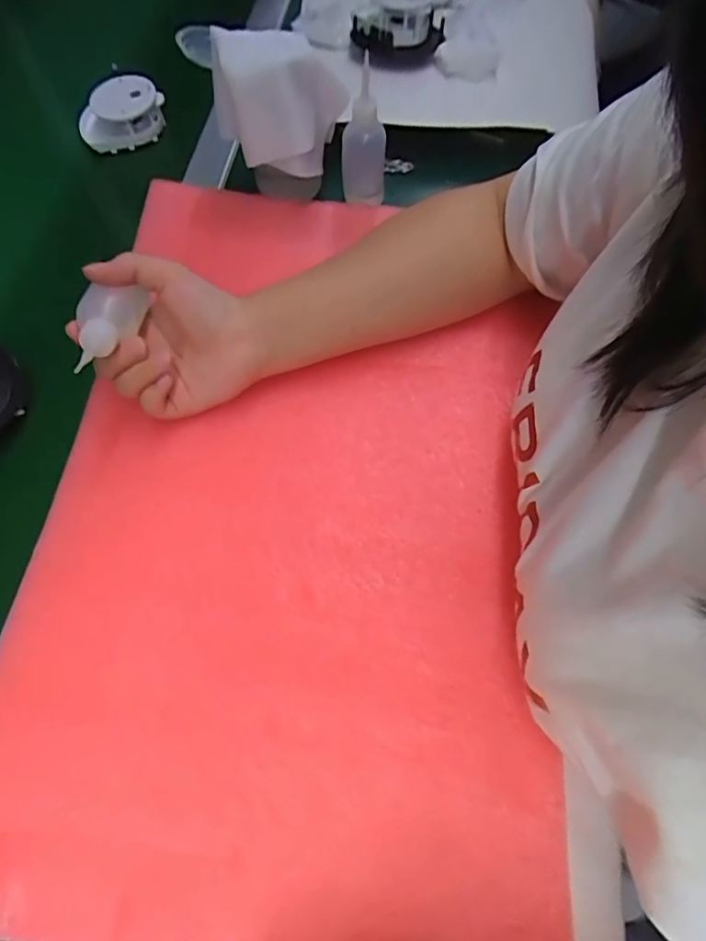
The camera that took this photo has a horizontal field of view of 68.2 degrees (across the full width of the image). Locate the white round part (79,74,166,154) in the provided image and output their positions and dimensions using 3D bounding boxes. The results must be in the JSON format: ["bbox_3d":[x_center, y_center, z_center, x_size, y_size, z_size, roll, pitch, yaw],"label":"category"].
[{"bbox_3d":[-0.222,-0.341,0.500,0.084,0.052,0.037,-42,72,-14],"label":"white round part"}]

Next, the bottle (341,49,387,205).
[{"bbox_3d":[0.011,-0.279,0.431,0.039,0.101,0.029,3,67,-1],"label":"bottle"}]

